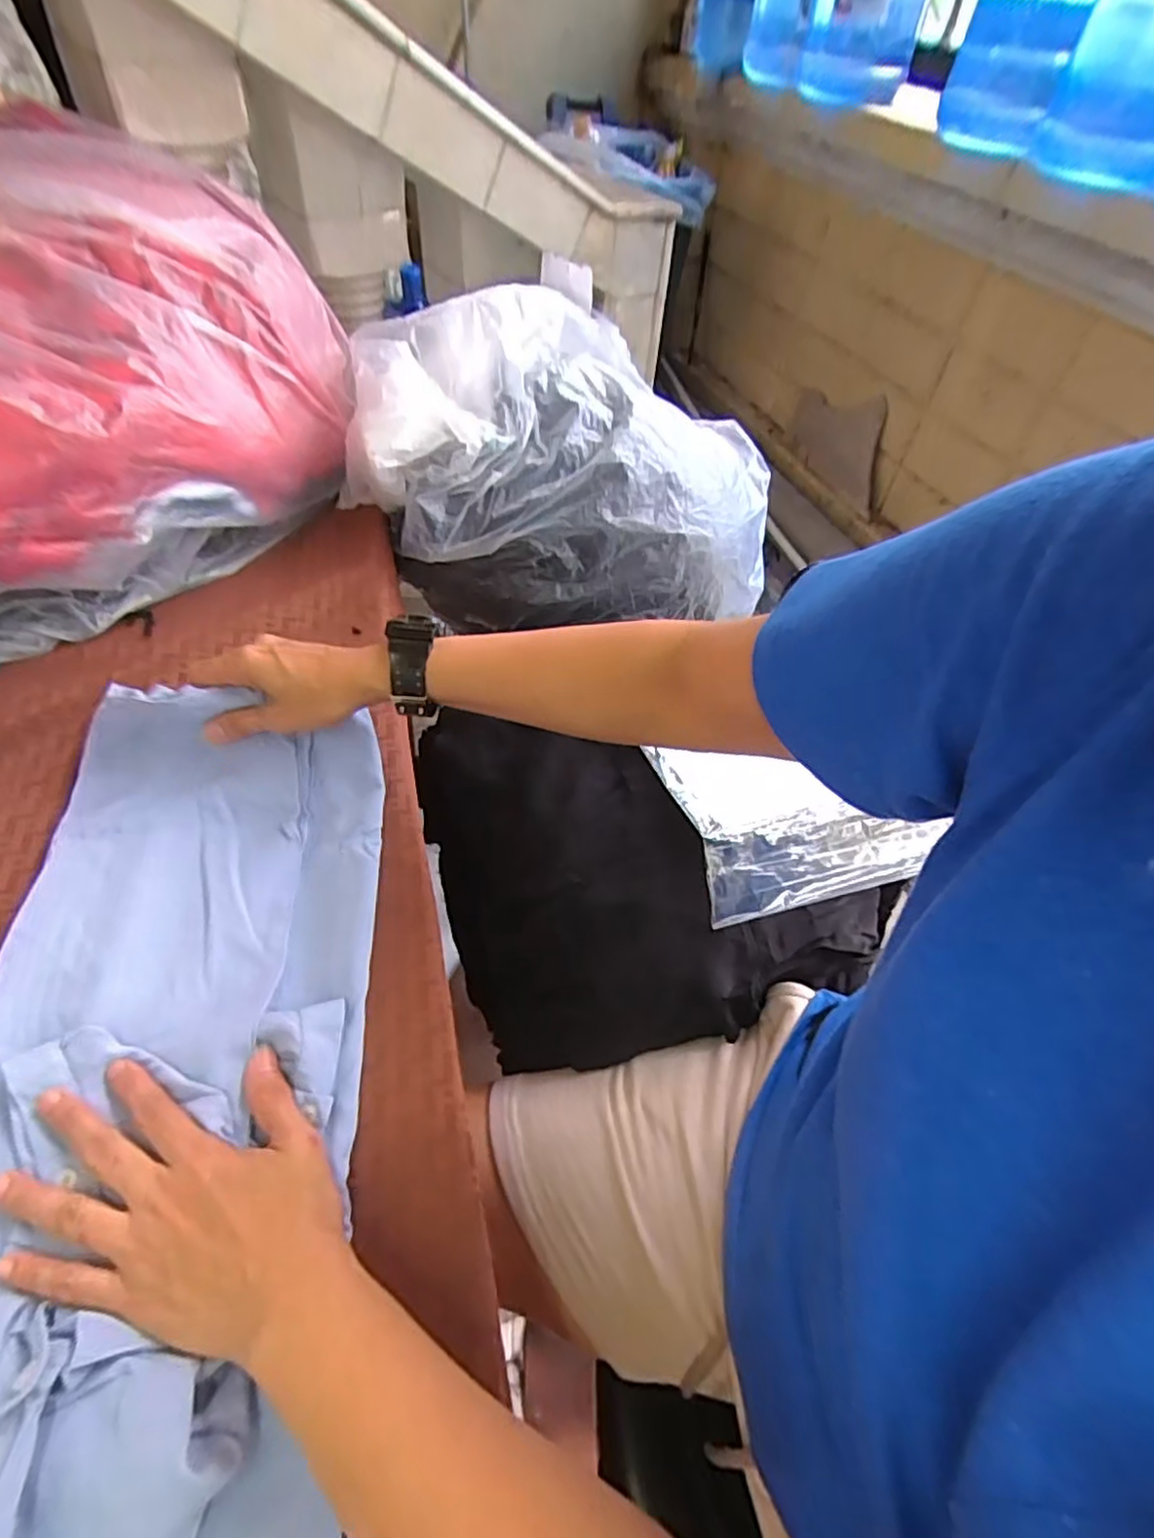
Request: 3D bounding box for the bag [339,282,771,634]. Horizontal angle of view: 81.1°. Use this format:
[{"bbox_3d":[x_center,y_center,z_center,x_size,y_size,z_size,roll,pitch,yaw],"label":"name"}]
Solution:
[{"bbox_3d":[-0.001,-0.357,0.781,0.479,0.255,0.318,1,51,-4],"label":"bag"}]

